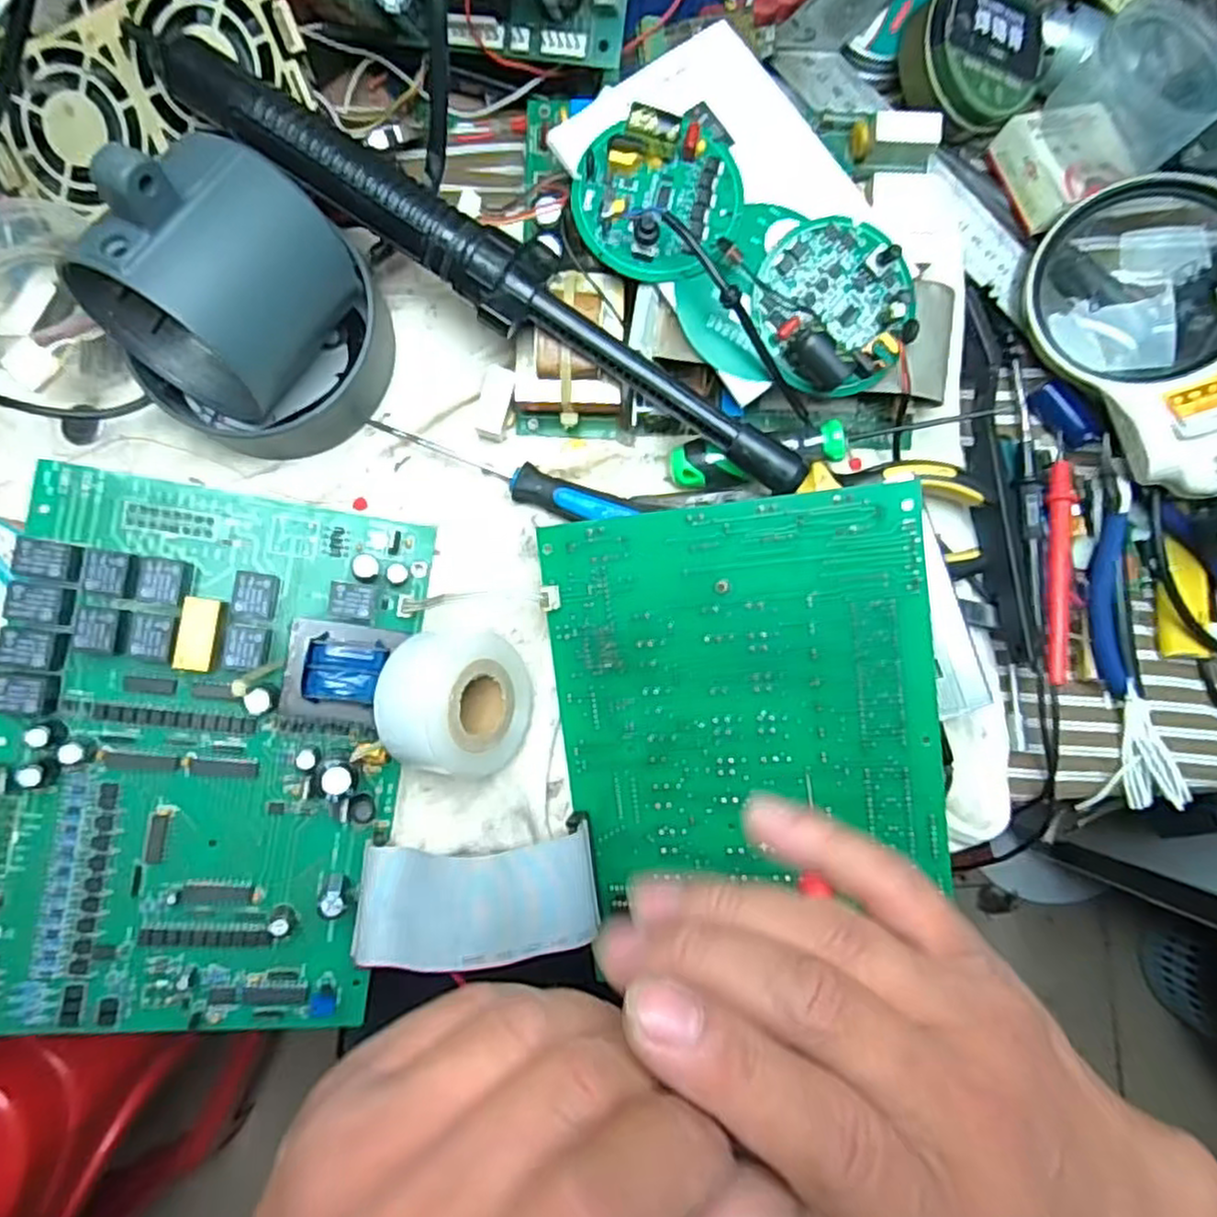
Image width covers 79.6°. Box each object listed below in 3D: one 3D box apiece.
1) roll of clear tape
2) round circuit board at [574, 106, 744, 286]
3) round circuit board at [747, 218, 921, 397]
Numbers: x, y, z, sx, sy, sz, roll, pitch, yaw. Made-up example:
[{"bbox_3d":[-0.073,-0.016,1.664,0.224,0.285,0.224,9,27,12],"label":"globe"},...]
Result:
[{"bbox_3d":[-0.063,0.041,0.310,0.034,0.060,0.062,2,87,36],"label":"roll of clear tape"},{"bbox_3d":[0.024,-0.173,0.301,0.072,0.019,0.063,-23,88,-5],"label":"round circuit board"},{"bbox_3d":[0.098,-0.129,0.307,0.068,0.014,0.066,0,86,-3],"label":"round circuit board"}]

